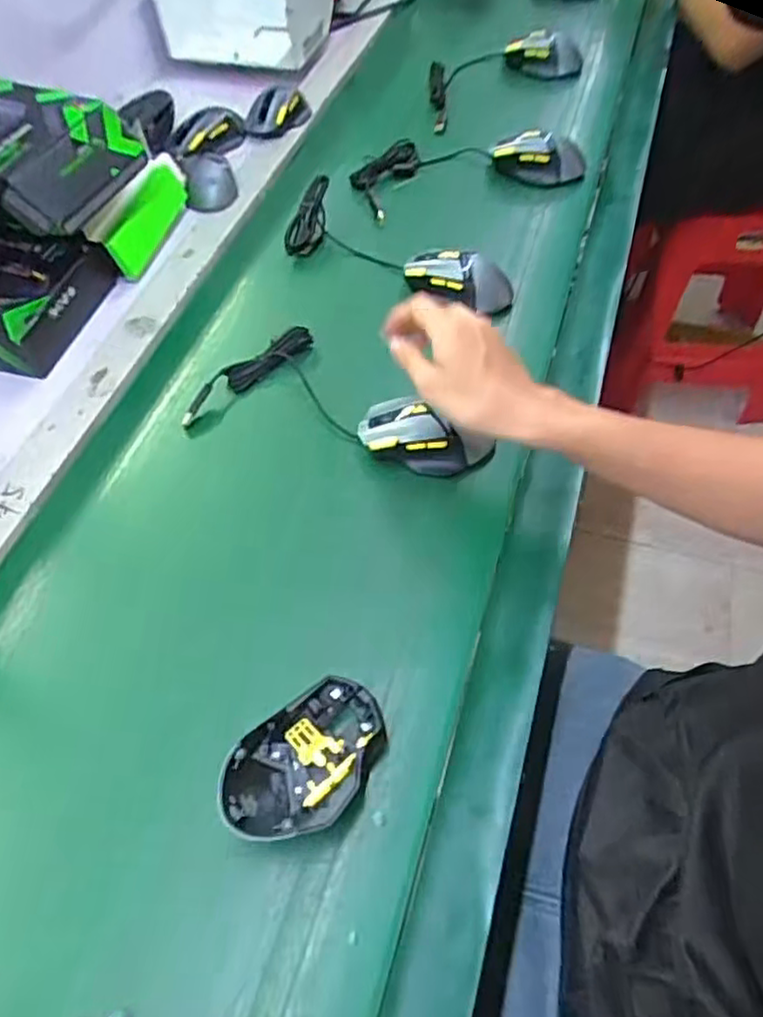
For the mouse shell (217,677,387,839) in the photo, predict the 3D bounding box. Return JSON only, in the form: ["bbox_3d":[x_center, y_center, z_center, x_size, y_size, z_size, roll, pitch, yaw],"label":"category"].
[{"bbox_3d":[-0.048,0.171,0.459,0.116,0.045,0.073,-39,61,-23],"label":"mouse shell"}]

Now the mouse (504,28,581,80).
[{"bbox_3d":[0.250,-0.705,1.071,0.119,0.042,0.084,13,71,14],"label":"mouse"}]

